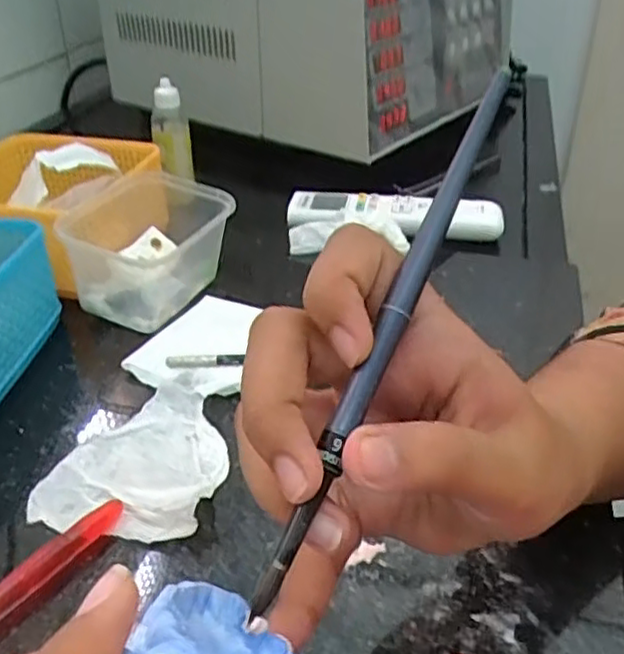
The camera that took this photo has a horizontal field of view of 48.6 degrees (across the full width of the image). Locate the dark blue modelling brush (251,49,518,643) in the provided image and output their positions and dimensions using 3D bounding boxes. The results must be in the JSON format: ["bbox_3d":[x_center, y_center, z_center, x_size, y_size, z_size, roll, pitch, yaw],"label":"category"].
[{"bbox_3d":[0.022,-0.003,0.181,0.008,0.008,0.161,20,78,30],"label":"dark blue modelling brush"}]

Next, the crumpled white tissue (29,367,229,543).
[{"bbox_3d":[-0.081,0.054,0.338,0.083,0.012,0.111,1,32,4],"label":"crumpled white tissue"}]

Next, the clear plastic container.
[{"bbox_3d":[-0.105,-0.056,0.460,0.078,0.065,0.116,15,36,25],"label":"clear plastic container"}]

